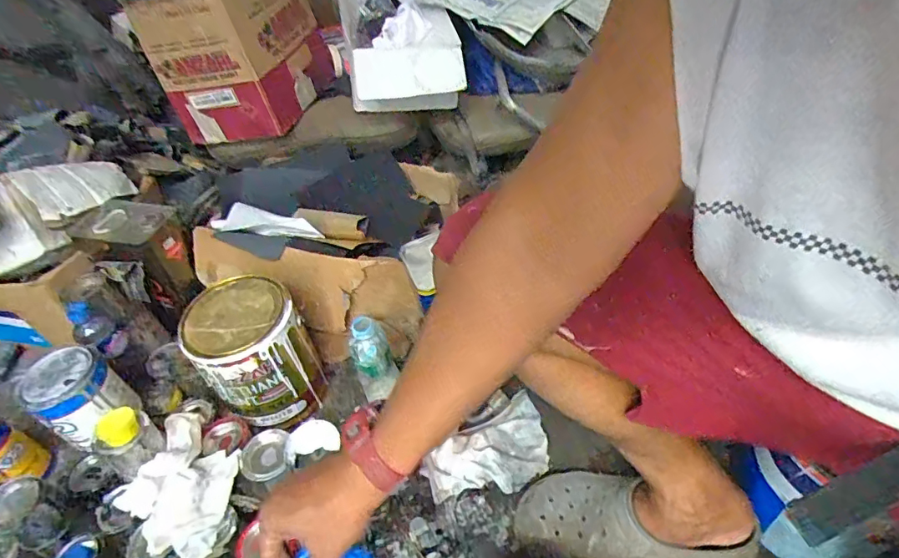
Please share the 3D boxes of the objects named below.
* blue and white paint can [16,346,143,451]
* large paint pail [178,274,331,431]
[{"bbox_3d":[-0.527,0.167,0.728,0.113,0.102,0.102,22,53,29],"label":"blue and white paint can"},{"bbox_3d":[-0.300,0.119,0.805,0.158,0.195,0.149,-27,46,-17],"label":"large paint pail"}]

